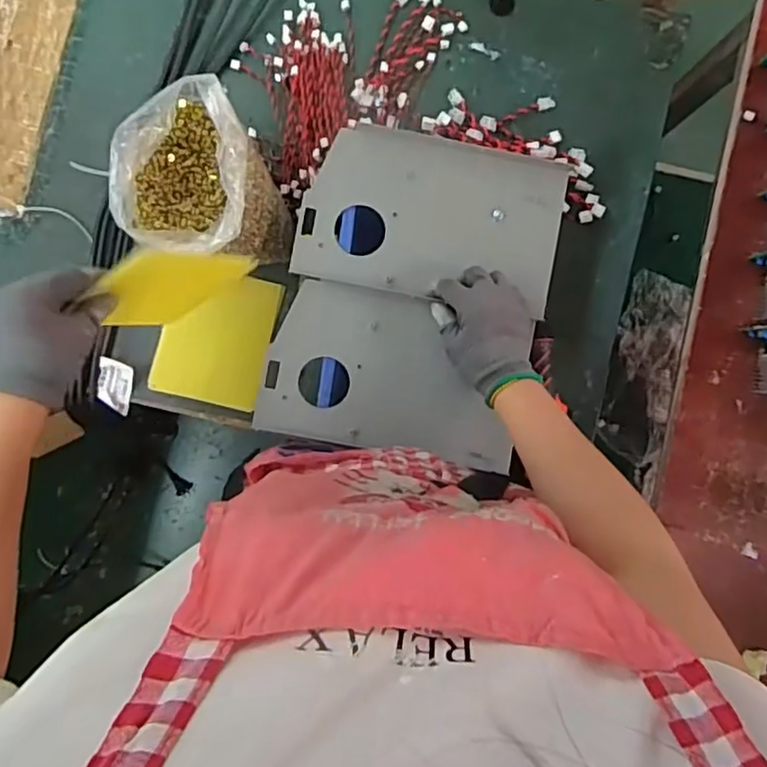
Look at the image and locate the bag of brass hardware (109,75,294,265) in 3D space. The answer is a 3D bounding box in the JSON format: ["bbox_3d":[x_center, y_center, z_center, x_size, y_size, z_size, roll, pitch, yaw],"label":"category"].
[{"bbox_3d":[-0.190,-0.210,0.664,0.149,0.125,0.162,-14,89,-3],"label":"bag of brass hardware"}]

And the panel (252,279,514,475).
[{"bbox_3d":[0.007,-0.011,0.666,0.261,0.014,0.163,10,89,2],"label":"panel"}]

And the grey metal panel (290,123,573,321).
[{"bbox_3d":[0.053,-0.179,0.677,0.272,0.016,0.173,10,88,-2],"label":"grey metal panel"}]

